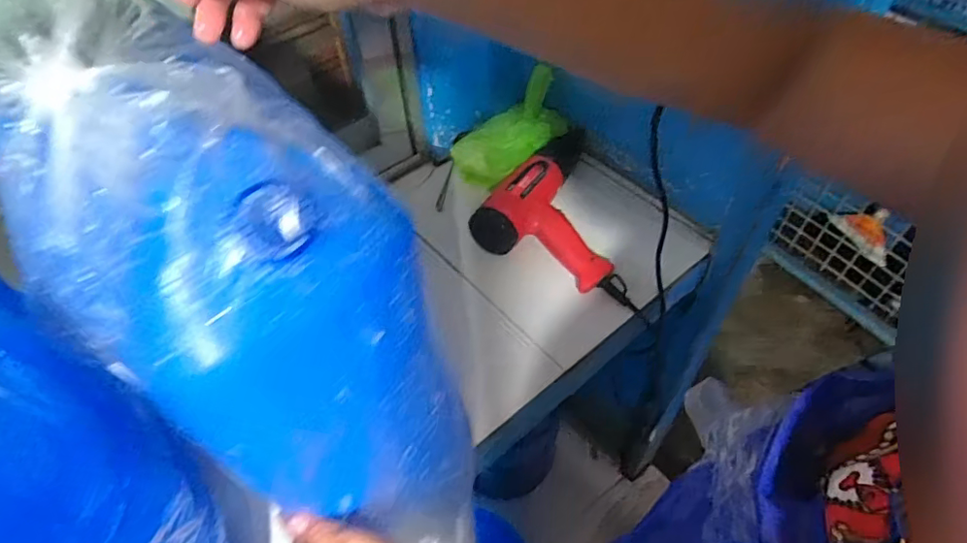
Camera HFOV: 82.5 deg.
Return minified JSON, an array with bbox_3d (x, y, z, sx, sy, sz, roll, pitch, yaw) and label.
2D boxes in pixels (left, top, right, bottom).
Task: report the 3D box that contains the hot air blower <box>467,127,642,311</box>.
[{"bbox_3d":[0.135,-0.110,0.772,0.234,0.081,0.267,18,55,20],"label":"hot air blower"}]

